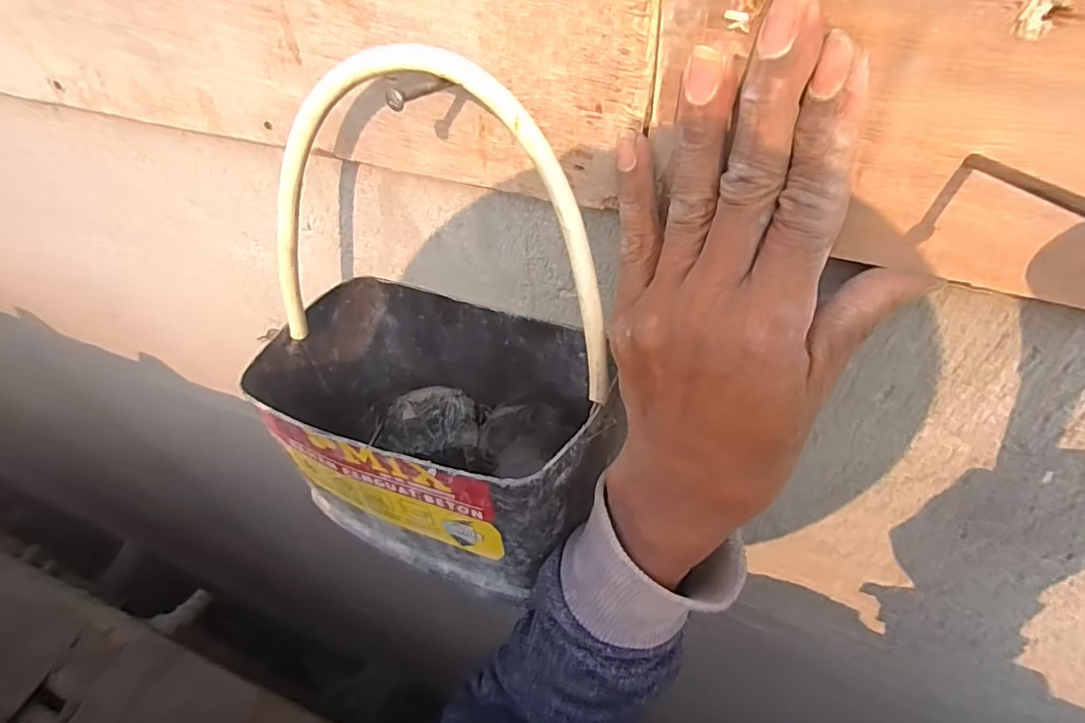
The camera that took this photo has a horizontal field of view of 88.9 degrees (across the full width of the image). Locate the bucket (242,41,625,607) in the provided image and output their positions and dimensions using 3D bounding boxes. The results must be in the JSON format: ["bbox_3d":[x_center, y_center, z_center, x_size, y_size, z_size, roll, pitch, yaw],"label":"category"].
[{"bbox_3d":[-0.064,-0.005,0.277,0.190,0.249,0.119,16,52,17],"label":"bucket"}]

